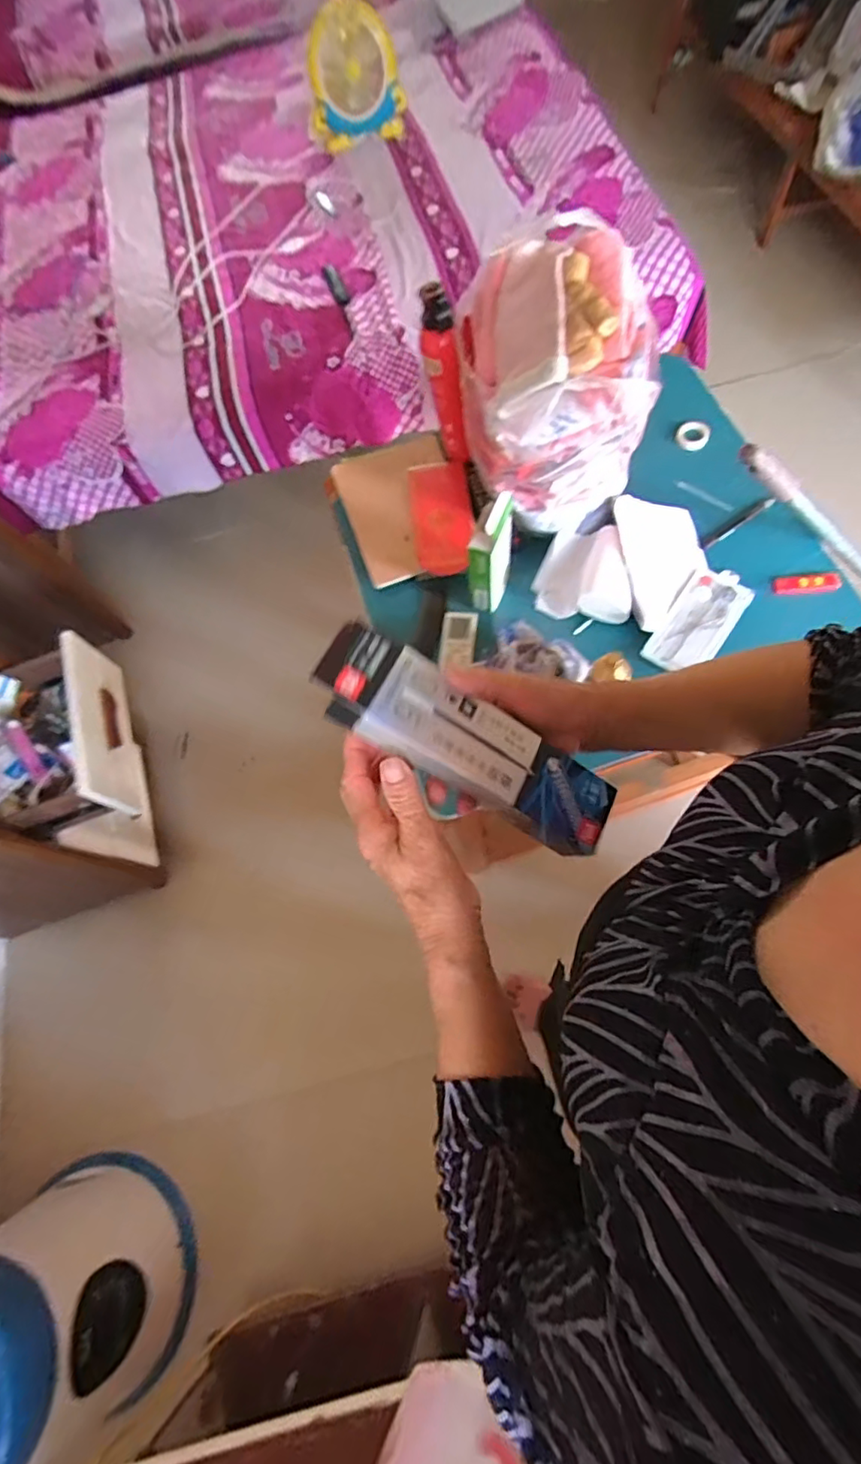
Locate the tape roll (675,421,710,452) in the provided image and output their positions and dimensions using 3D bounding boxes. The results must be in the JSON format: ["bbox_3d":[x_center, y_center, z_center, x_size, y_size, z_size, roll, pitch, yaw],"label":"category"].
[{"bbox_3d":[0.429,-0.484,0.942,0.051,0.017,0.054,-1,67,2],"label":"tape roll"}]

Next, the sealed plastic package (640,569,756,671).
[{"bbox_3d":[0.381,-0.156,0.818,0.086,0.028,0.174,34,72,15],"label":"sealed plastic package"}]

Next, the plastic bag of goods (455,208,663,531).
[{"bbox_3d":[0.161,-0.448,0.766,0.221,0.264,0.253,-9,67,-2],"label":"plastic bag of goods"}]

